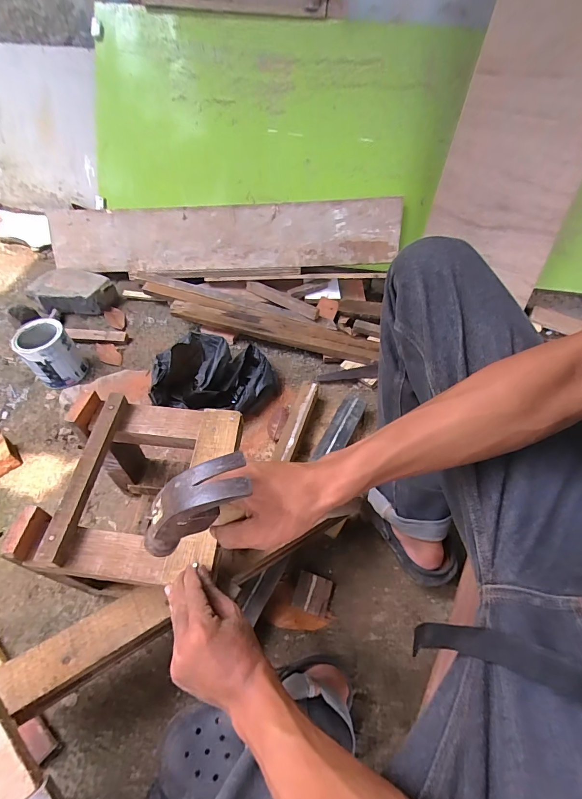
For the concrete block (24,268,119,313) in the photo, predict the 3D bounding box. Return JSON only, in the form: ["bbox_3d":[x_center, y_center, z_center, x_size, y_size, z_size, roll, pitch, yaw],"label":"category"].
[{"bbox_3d":[-0.596,-0.301,1.036,0.207,0.084,0.112,2,54,-2],"label":"concrete block"}]

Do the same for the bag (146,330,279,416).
[{"bbox_3d":[-0.172,-0.052,0.854,0.270,0.097,0.187,-6,55,-8],"label":"bag"}]

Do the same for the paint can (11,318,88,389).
[{"bbox_3d":[-0.555,-0.104,0.871,0.105,0.128,0.108,2,54,-2],"label":"paint can"}]

